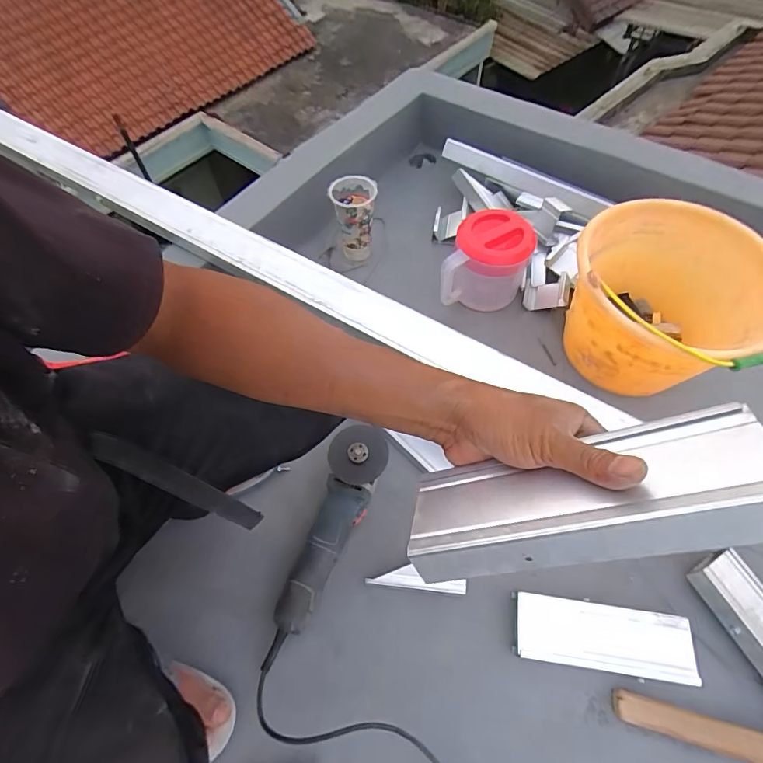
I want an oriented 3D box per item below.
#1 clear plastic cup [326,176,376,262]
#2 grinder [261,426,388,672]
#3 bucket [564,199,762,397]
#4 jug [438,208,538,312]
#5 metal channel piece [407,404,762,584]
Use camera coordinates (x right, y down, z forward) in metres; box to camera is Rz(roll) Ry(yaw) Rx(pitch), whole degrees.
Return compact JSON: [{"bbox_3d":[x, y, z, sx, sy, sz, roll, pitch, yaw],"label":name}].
[{"bbox_3d":[-0.055,-0.336,0.907,0.091,0.166,0.085,-6,60,-2],"label":"clear plastic cup"},{"bbox_3d":[-0.072,0.234,0.612,0.086,0.080,0.315,14,62,9],"label":"grinder"},{"bbox_3d":[0.444,-0.111,0.722,0.287,0.219,0.249,38,68,20],"label":"bucket"},{"bbox_3d":[0.204,-0.218,0.836,0.136,0.150,0.154,24,63,14],"label":"jug"},{"bbox_3d":[0.121,0.079,0.275,0.216,0.035,0.075,-17,25,25],"label":"metal channel piece"}]

